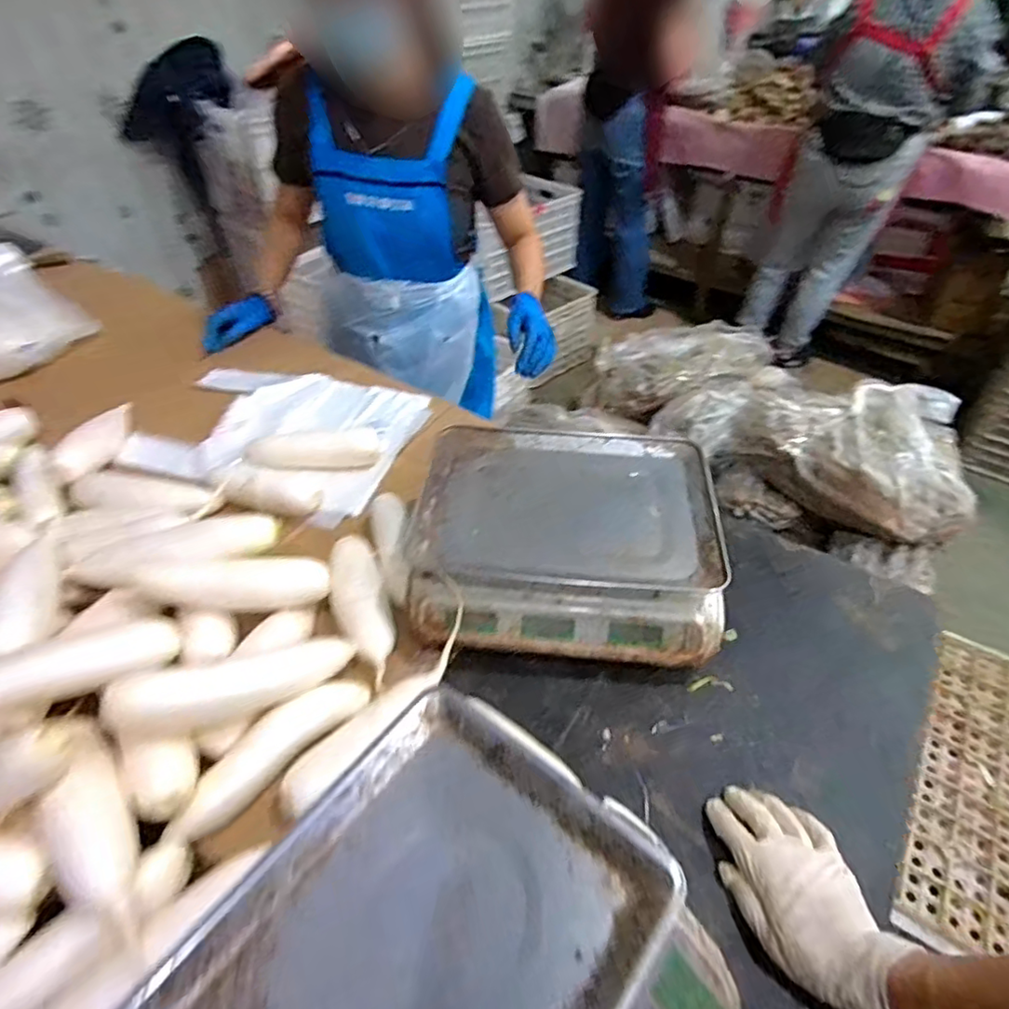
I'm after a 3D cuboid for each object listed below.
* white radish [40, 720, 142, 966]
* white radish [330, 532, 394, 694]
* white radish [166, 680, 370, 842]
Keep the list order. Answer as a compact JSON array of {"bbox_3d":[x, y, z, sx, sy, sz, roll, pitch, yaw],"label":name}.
[{"bbox_3d":[-0.332,0.268,0.475,0.053,0.046,0.179,-22,61,-22],"label":"white radish"},{"bbox_3d":[-0.162,0.120,0.682,0.062,0.047,0.198,-14,60,-15],"label":"white radish"},{"bbox_3d":[-0.231,0.244,0.594,0.050,0.046,0.210,24,34,23],"label":"white radish"}]

